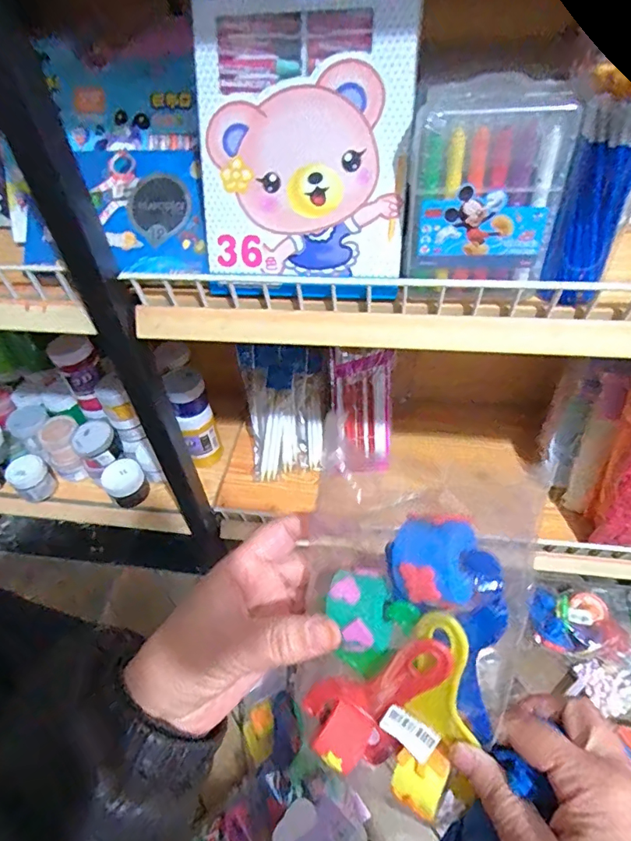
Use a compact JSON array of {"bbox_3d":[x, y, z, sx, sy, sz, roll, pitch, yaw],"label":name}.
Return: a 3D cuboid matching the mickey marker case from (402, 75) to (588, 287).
[{"bbox_3d":[0.130,-0.183,0.369,0.111,0.134,0.047,2,34,6],"label":"mickey marker case"}]

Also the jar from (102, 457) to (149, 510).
[{"bbox_3d":[-0.306,0.103,0.759,0.059,0.064,0.054,-2,47,2],"label":"jar"}]

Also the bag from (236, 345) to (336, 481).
[{"bbox_3d":[-0.045,-0.020,0.786,0.150,0.219,0.046,-6,7,3],"label":"bag"}]

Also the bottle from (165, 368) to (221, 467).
[{"bbox_3d":[-0.194,0.001,0.759,0.062,0.177,0.058,-17,48,-12],"label":"bottle"}]

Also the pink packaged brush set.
[{"bbox_3d":[0.079,-0.015,0.771,0.096,0.201,0.025,-2,12,2],"label":"pink packaged brush set"}]

